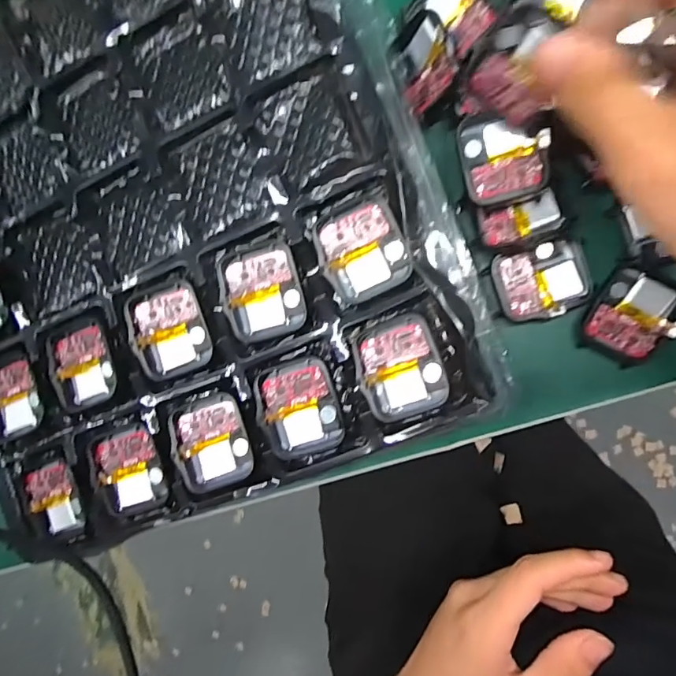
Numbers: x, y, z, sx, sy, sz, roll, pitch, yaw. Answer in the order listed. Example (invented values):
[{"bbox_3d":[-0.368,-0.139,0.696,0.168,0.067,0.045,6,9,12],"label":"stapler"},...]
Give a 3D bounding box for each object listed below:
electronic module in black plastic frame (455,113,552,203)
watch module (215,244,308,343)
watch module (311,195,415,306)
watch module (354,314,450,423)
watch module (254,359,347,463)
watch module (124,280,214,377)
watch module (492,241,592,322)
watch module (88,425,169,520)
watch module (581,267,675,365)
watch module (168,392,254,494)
[{"bbox_3d":[0.077,-0.084,0.219,0.037,0.011,0.040,-6,89,12],"label":"electronic module in black plastic frame"},{"bbox_3d":[-0.034,-0.021,0.220,0.035,0.010,0.041,-15,87,11],"label":"watch module"},{"bbox_3d":[0.010,-0.039,0.211,0.036,0.005,0.040,-24,86,11],"label":"watch module"},{"bbox_3d":[0.026,0.013,0.208,0.035,0.012,0.043,-21,86,11],"label":"watch module"},{"bbox_3d":[-0.017,0.032,0.219,0.036,0.010,0.044,-18,87,11],"label":"watch module"},{"bbox_3d":[-0.079,-0.005,0.224,0.036,0.006,0.042,-20,87,11],"label":"watch module"},{"bbox_3d":[0.100,-0.028,0.235,0.041,0.006,0.035,-13,88,12],"label":"watch module"},{"bbox_3d":[-0.103,0.067,0.236,0.034,0.008,0.043,-19,87,11],"label":"watch module"},{"bbox_3d":[0.141,-0.011,0.229,0.037,0.014,0.039,29,96,10],"label":"watch module"},{"bbox_3d":[-0.060,0.050,0.228,0.035,0.010,0.043,-22,86,11],"label":"watch module"}]

